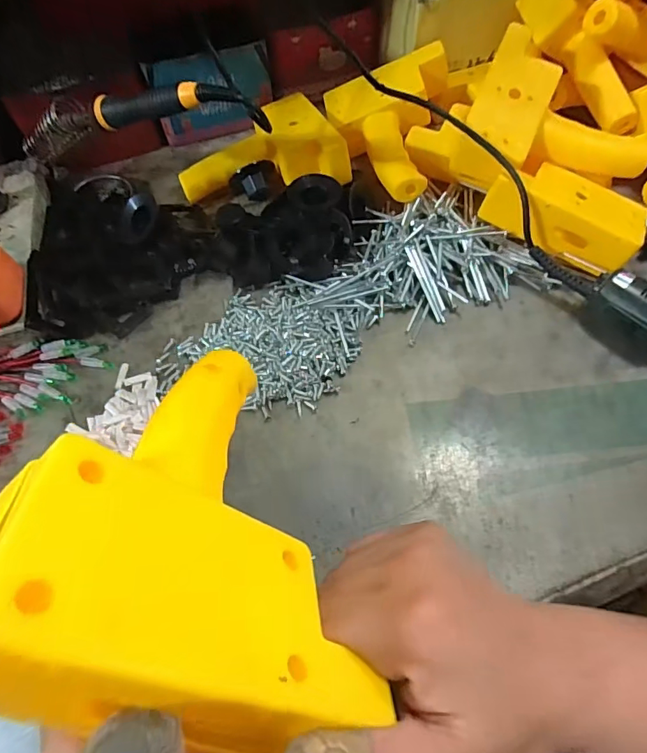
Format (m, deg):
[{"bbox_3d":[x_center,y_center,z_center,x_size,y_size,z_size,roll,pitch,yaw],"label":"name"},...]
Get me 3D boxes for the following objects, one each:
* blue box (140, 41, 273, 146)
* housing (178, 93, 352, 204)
[{"bbox_3d":[-0.115,-0.297,0.491,0.123,0.084,0.019,-14,63,-6],"label":"blue box"},{"bbox_3d":[-0.057,-0.234,0.462,0.165,0.053,0.112,0,62,1],"label":"housing"}]

